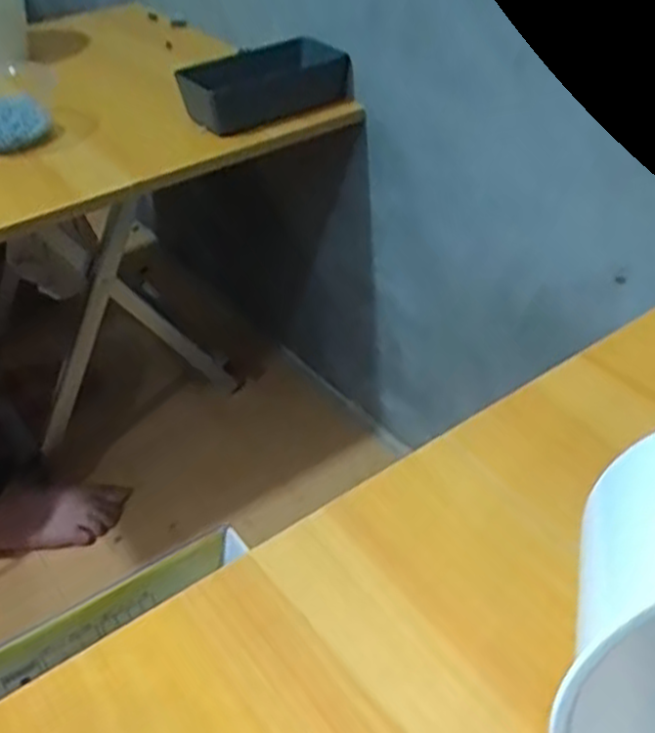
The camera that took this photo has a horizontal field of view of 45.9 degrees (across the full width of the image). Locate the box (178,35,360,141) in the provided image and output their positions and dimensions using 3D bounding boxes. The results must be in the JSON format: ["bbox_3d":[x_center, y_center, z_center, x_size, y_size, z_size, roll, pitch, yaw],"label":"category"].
[{"bbox_3d":[-0.071,-0.315,0.857,0.174,0.059,0.091,-24,45,-24],"label":"box"}]

